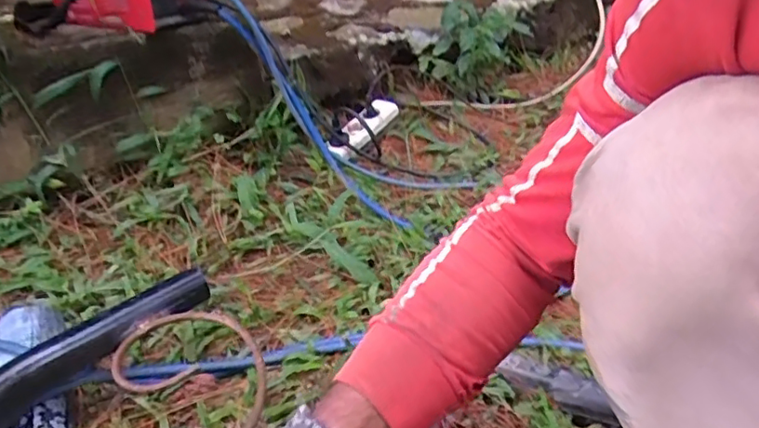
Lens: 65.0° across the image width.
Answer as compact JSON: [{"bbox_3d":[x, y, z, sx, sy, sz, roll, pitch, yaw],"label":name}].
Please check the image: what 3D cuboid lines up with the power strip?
[{"bbox_3d":[-0.031,-0.161,1.097,0.049,0.039,0.188,22,53,30],"label":"power strip"}]

